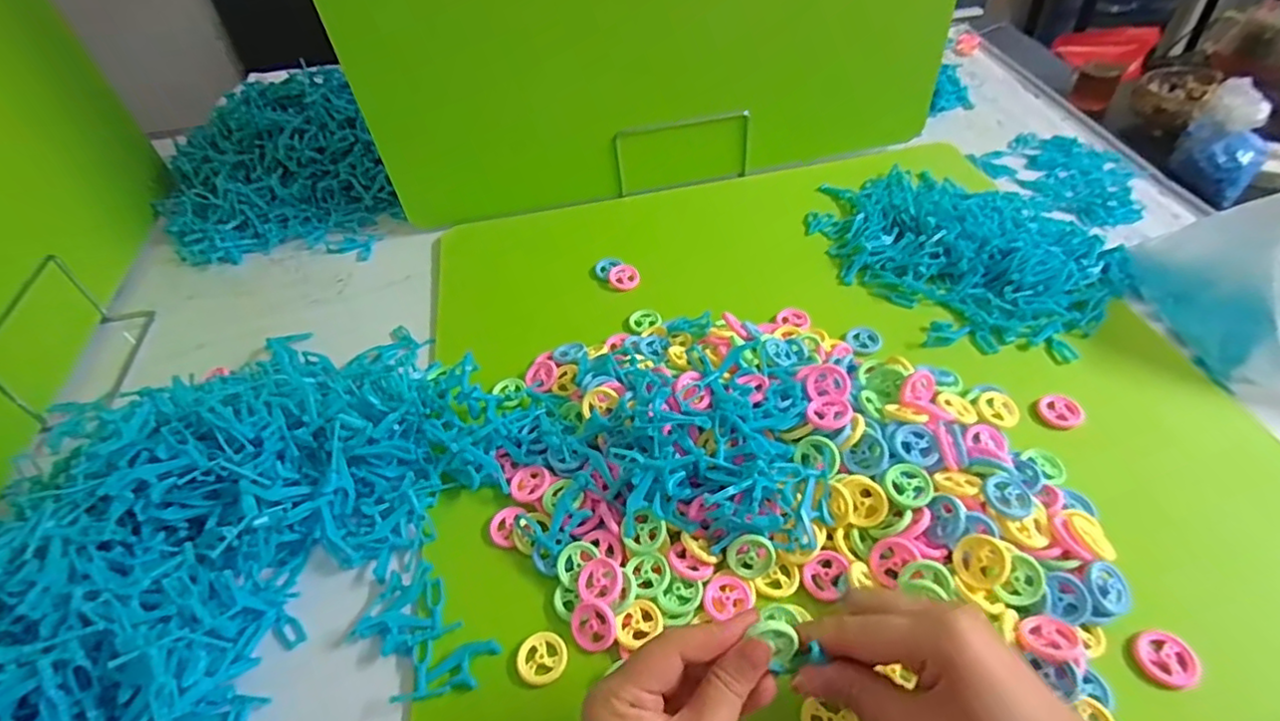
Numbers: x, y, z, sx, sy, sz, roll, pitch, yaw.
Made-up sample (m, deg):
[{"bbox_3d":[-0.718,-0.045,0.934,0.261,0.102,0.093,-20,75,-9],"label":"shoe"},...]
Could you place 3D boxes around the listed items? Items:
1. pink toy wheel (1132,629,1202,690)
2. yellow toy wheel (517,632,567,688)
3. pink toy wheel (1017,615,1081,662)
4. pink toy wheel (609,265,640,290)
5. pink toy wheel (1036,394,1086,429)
[{"bbox_3d":[0.296,0.167,0.348,0.028,0.006,0.030,-3,45,3],"label":"pink toy wheel"},{"bbox_3d":[-0.059,0.180,0.375,0.030,0.006,0.028,-3,45,3],"label":"yellow toy wheel"},{"bbox_3d":[0.228,0.154,0.347,0.029,0.004,0.027,-10,34,7],"label":"pink toy wheel"},{"bbox_3d":[-0.015,-0.081,0.608,0.030,0.004,0.027,10,69,8],"label":"pink toy wheel"},{"bbox_3d":[0.317,0.038,0.468,0.029,0.011,0.024,24,52,27],"label":"pink toy wheel"}]

